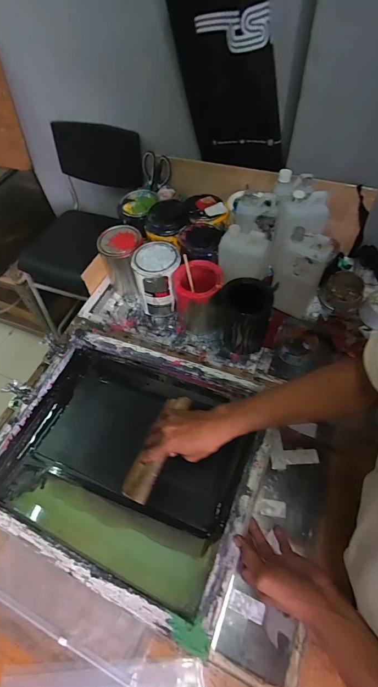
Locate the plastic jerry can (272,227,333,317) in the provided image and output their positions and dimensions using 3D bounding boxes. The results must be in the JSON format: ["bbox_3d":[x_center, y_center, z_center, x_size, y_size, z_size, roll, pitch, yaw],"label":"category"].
[{"bbox_3d":[0.255,-0.213,0.773,0.112,0.214,0.188,12,60,12],"label":"plastic jerry can"}]

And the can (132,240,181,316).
[{"bbox_3d":[-0.071,-0.157,0.806,0.107,0.152,0.113,-2,58,3],"label":"can"}]

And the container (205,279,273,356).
[{"bbox_3d":[0.118,-0.057,0.729,0.128,0.135,0.111,-18,58,-7],"label":"container"}]

